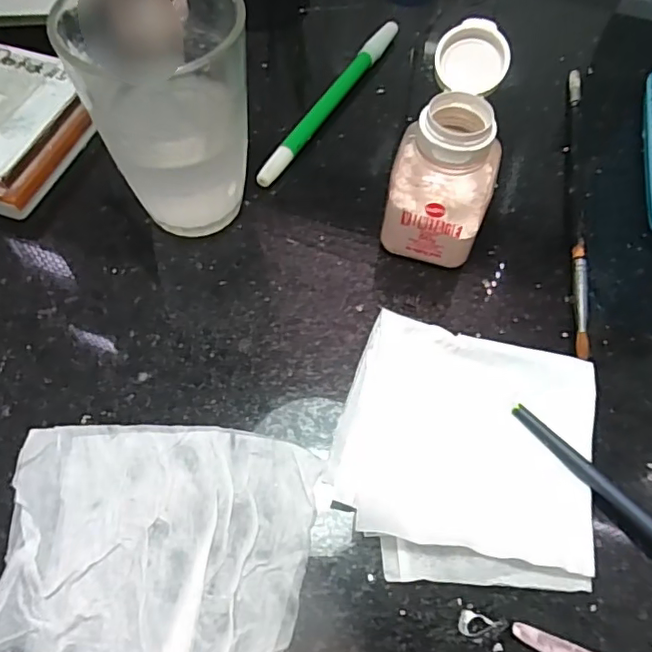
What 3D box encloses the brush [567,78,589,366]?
[{"bbox_3d":[0.124,-0.066,0.277,0.008,0.007,0.184,10,61,5],"label":"brush"}]

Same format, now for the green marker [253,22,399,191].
[{"bbox_3d":[0.004,-0.125,0.308,0.011,0.010,0.144,27,64,14],"label":"green marker"}]

